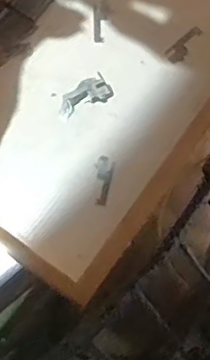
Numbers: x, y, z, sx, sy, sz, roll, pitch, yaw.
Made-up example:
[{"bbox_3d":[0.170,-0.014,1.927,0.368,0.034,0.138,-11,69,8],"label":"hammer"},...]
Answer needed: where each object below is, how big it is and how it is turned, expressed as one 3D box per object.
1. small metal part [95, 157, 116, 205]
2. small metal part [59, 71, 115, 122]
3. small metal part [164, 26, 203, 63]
[{"bbox_3d":[-0.002,0.000,0.416,0.013,0.005,0.035,14,78,2],"label":"small metal part"},{"bbox_3d":[-0.015,-0.059,0.423,0.041,0.008,0.020,-34,80,-7],"label":"small metal part"},{"bbox_3d":[0.060,-0.101,0.437,0.033,0.007,0.015,-38,81,-8],"label":"small metal part"}]

